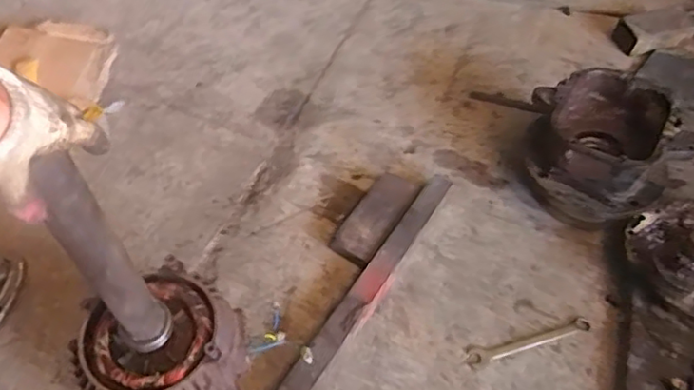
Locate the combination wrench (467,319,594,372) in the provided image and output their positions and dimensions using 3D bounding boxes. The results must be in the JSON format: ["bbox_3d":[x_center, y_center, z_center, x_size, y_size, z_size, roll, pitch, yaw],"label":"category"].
[{"bbox_3d":[0.350,0.280,1.161,0.258,0.009,0.044,-14,56,-11],"label":"combination wrench"}]

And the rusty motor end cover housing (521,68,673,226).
[{"bbox_3d":[0.539,-0.101,1.305,0.296,0.217,0.309,1,54,-1],"label":"rusty motor end cover housing"}]

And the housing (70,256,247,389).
[{"bbox_3d":[-0.264,0.268,0.934,0.196,0.271,0.203,1,54,-1],"label":"housing"}]

